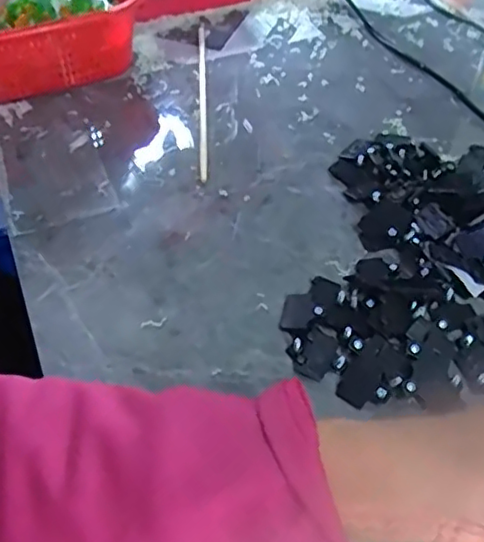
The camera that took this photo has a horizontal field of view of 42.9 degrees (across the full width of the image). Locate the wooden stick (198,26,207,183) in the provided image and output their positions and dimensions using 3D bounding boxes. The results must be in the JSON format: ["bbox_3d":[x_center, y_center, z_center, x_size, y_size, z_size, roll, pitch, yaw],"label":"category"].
[{"bbox_3d":[-0.030,-0.135,0.471,0.005,0.004,0.190,-2,50,-1],"label":"wooden stick"}]

